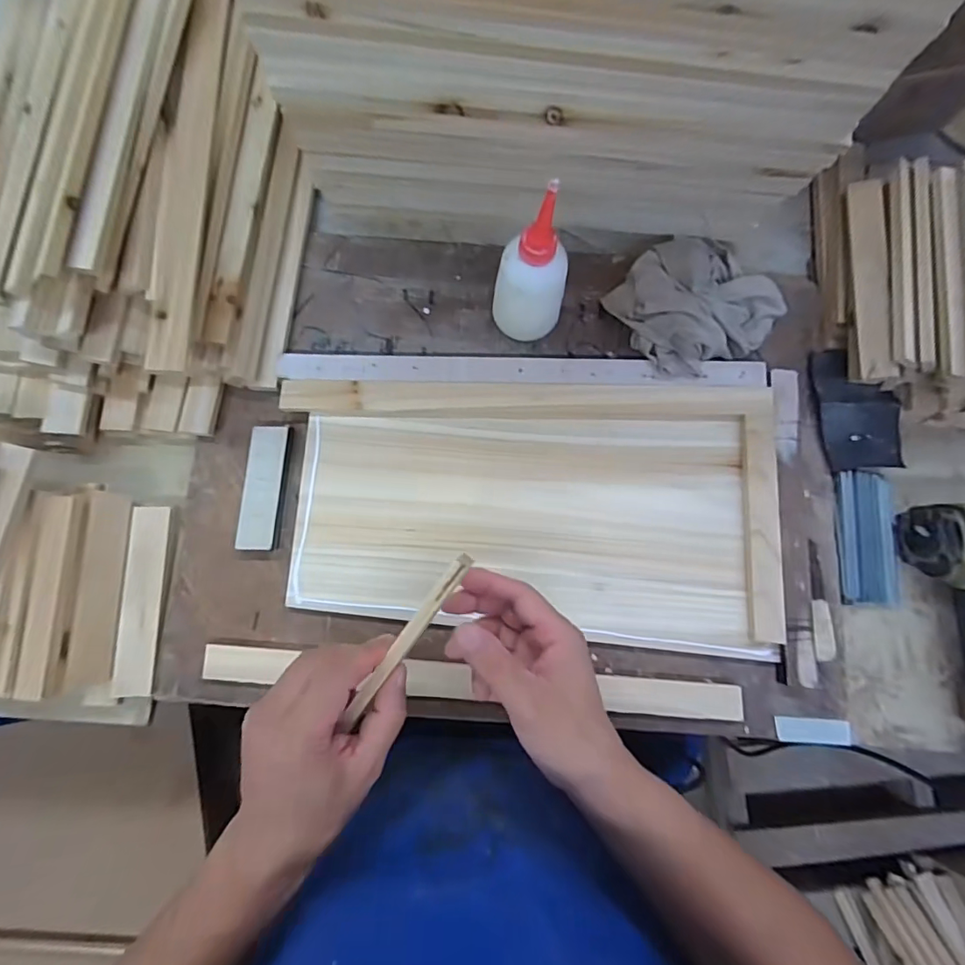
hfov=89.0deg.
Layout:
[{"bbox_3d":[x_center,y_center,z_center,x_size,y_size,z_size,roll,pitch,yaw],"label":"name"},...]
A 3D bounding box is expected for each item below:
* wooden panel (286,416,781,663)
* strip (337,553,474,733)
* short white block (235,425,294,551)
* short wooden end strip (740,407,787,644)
[{"bbox_3d":[0.037,0.037,0.441,0.394,0.014,0.197,3,79,-1],"label":"wooden panel"},{"bbox_3d":[-0.049,0.101,0.311,0.012,0.008,0.136,36,97,5],"label":"strip"},{"bbox_3d":[-0.194,0.005,0.440,0.034,0.017,0.110,3,79,-1],"label":"short white block"},{"bbox_3d":[0.249,0.035,0.436,0.030,0.005,0.203,3,79,-1],"label":"short wooden end strip"}]

